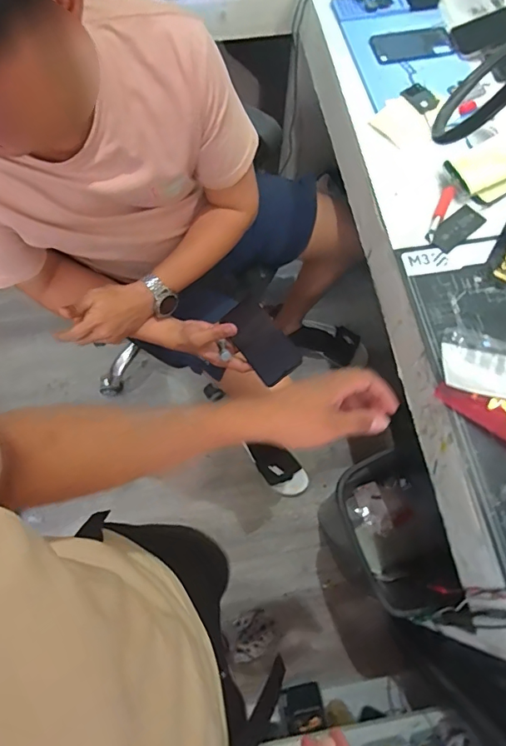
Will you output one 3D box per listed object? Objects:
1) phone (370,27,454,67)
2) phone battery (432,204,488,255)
[{"bbox_3d":[0.320,-0.664,0.950,0.154,0.012,0.086,0,73,13],"label":"phone"},{"bbox_3d":[0.351,-0.247,0.803,0.093,0.004,0.049,-38,81,-4],"label":"phone battery"}]

